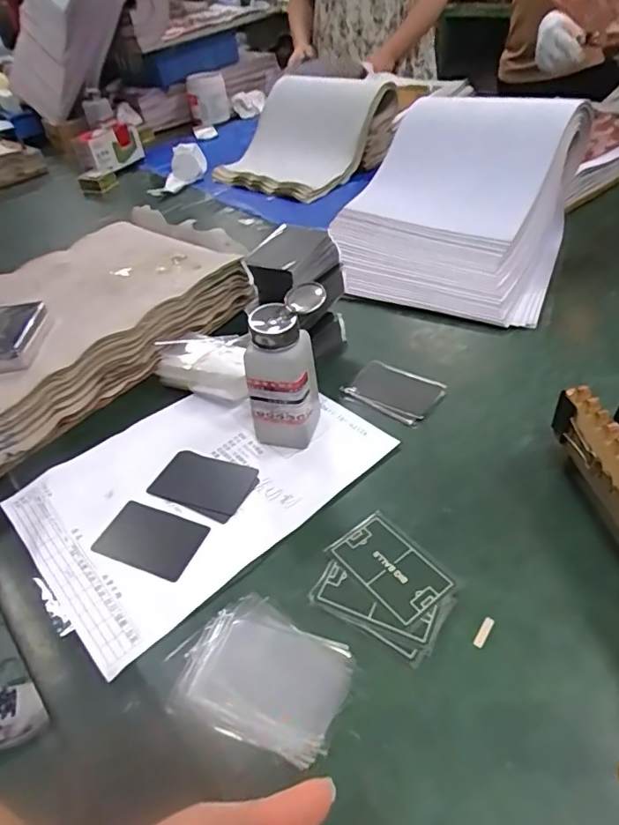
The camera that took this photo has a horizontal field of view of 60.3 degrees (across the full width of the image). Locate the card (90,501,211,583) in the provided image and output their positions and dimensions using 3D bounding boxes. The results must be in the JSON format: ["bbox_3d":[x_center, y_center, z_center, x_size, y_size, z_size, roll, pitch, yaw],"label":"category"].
[{"bbox_3d":[-0.130,0.104,0.438,0.086,0.004,0.055,12,42,22],"label":"card"}]

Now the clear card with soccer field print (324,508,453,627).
[{"bbox_3d":[0.060,0.114,0.398,0.053,0.004,0.084,-31,48,-23],"label":"clear card with soccer field print"}]

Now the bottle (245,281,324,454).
[{"bbox_3d":[-0.020,-0.037,0.475,0.057,0.136,0.065,7,44,15],"label":"bottle"}]

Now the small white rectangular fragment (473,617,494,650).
[{"bbox_3d":[0.117,0.147,0.356,0.007,0.004,0.023,28,51,29],"label":"small white rectangular fragment"}]

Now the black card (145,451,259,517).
[{"bbox_3d":[-0.095,0.062,0.480,0.087,0.004,0.055,10,45,22],"label":"black card"}]

